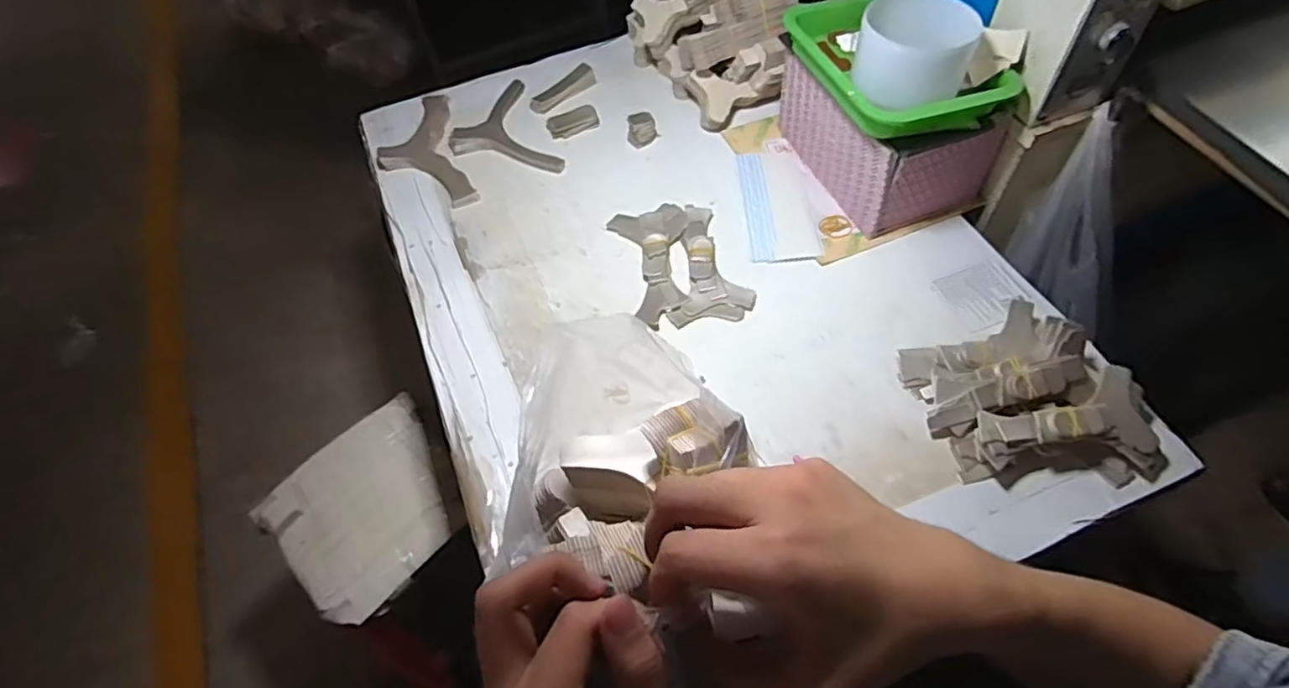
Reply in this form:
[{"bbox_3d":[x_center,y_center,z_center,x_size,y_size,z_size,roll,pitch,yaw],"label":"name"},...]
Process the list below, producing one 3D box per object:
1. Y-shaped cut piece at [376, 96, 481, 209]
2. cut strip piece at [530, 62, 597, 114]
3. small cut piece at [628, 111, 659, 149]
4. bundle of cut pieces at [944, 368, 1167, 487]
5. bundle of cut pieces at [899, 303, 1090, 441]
[{"bbox_3d":[-0.344,-0.299,1.007,0.123,0.015,0.266,-18,56,-8],"label":"Y-shaped cut piece"},{"bbox_3d":[-0.134,-0.422,1.079,0.129,0.015,0.038,-39,62,-21],"label":"cut strip piece"},{"bbox_3d":[-0.004,-0.328,0.995,0.047,0.040,0.041,-7,55,-1],"label":"small cut piece"},{"bbox_3d":[0.433,0.092,0.675,0.214,0.059,0.104,-8,55,-2],"label":"bundle of cut pieces"},{"bbox_3d":[0.390,0.021,0.725,0.189,0.061,0.121,-16,56,-7],"label":"bundle of cut pieces"}]

